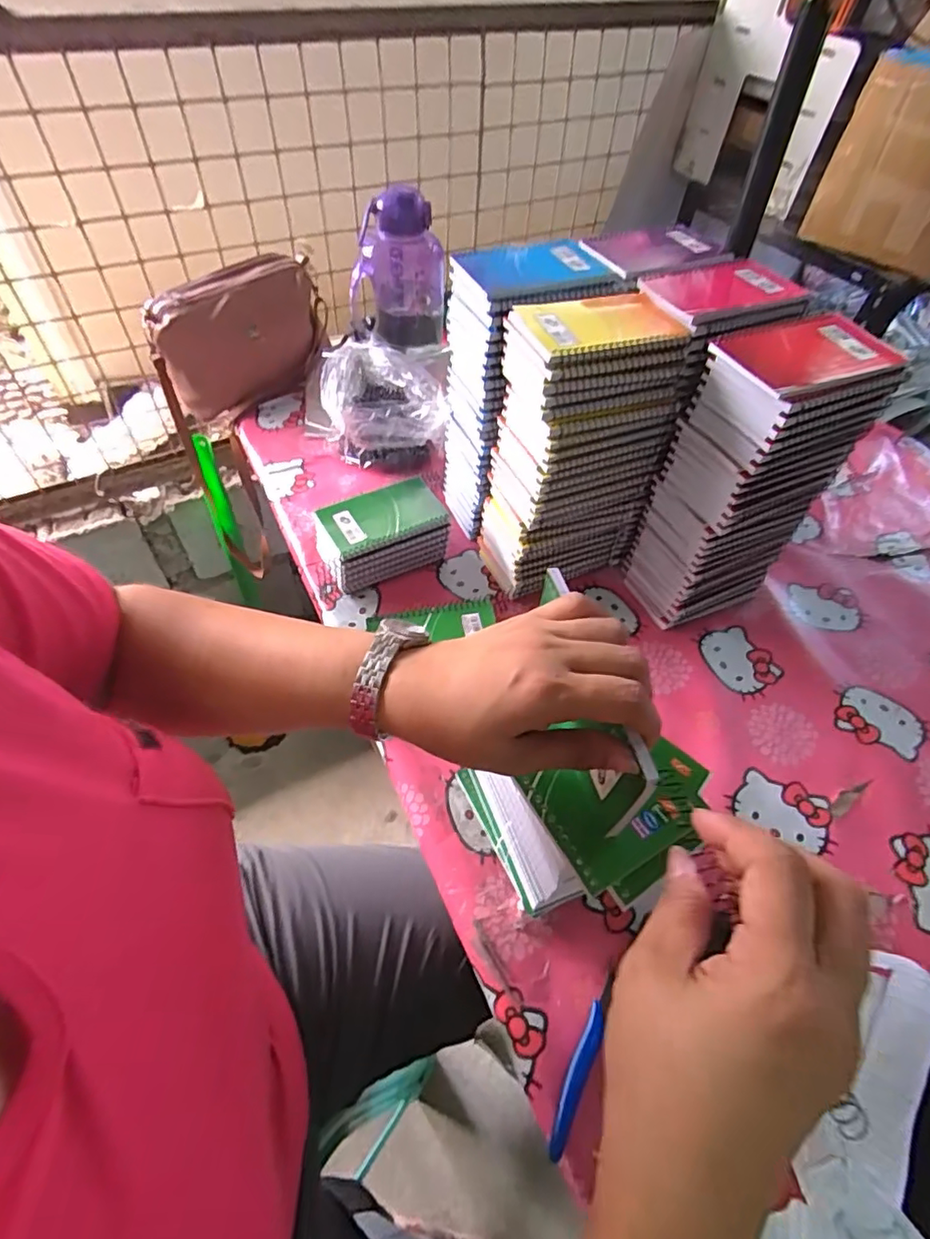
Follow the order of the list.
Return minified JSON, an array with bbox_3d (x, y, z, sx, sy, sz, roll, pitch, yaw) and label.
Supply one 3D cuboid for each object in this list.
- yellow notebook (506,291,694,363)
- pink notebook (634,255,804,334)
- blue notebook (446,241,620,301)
[{"bbox_3d":[0.111,-0.253,0.480,0.128,0.014,0.086,-14,54,-13],"label":"yellow notebook"},{"bbox_3d":[0.229,-0.298,0.514,0.132,0.017,0.099,-18,54,-15],"label":"pink notebook"},{"bbox_3d":[0.068,-0.328,0.529,0.137,0.015,0.085,-11,53,-11],"label":"blue notebook"}]

